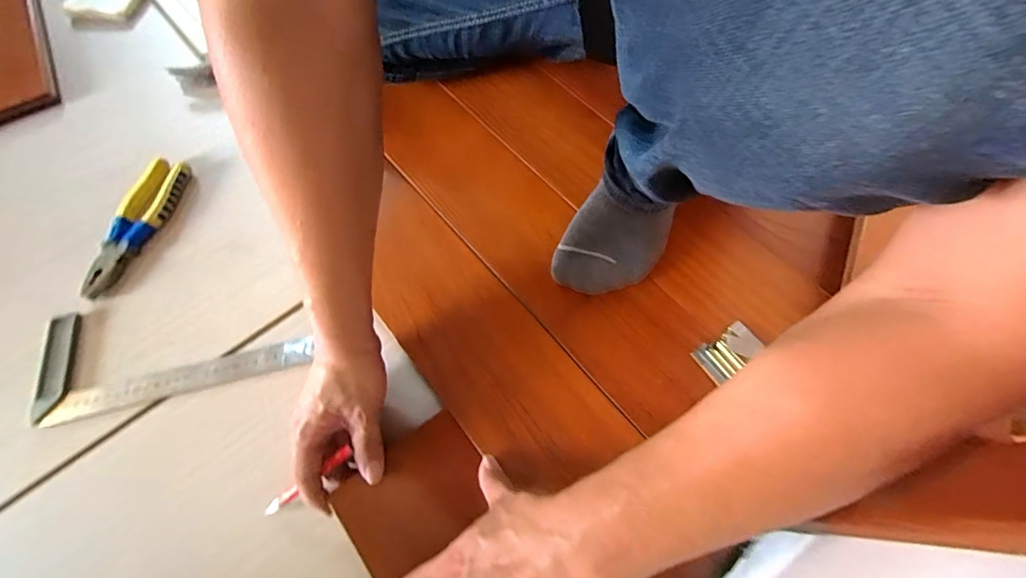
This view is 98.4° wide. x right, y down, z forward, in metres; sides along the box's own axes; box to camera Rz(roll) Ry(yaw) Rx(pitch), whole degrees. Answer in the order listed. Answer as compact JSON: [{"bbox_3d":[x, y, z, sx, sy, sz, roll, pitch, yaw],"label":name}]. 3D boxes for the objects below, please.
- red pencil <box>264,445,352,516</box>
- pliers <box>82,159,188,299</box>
[{"bbox_3d":[-0.184,0.173,0.396,0.113,0.011,0.011,-38,67,15],"label":"red pencil"},{"bbox_3d":[-0.466,-0.080,0.541,0.057,0.025,0.192,13,67,9],"label":"pliers"}]

